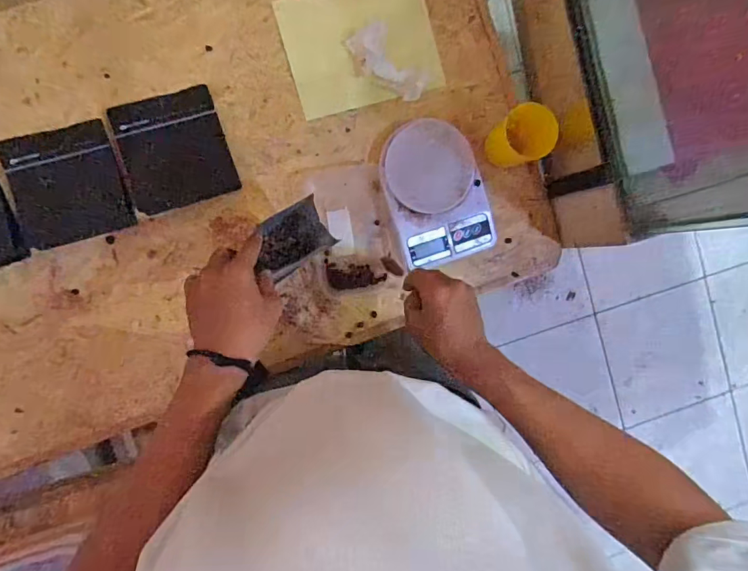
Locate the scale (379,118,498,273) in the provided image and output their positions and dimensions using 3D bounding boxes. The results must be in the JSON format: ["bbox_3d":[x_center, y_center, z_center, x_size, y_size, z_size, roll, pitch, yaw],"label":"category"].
[{"bbox_3d":[0.088,-0.129,0.657,0.138,0.036,0.195,-19,96,-6],"label":"scale"}]

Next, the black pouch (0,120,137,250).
[{"bbox_3d":[-0.405,-0.132,0.614,0.140,0.009,0.139,-16,96,-6],"label":"black pouch"}]

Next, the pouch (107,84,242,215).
[{"bbox_3d":[-0.269,-0.181,0.626,0.137,0.015,0.139,-18,96,-6],"label":"pouch"}]

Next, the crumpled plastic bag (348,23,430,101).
[{"bbox_3d":[0.018,-0.305,0.646,0.117,0.022,0.064,44,87,-8],"label":"crumpled plastic bag"}]

